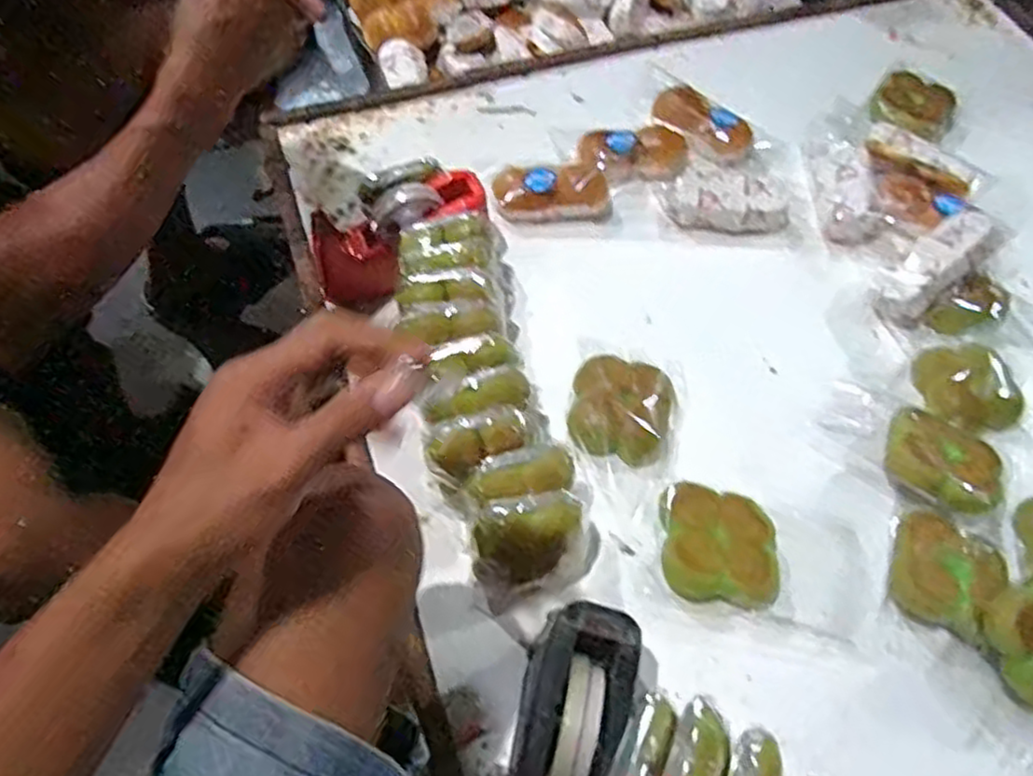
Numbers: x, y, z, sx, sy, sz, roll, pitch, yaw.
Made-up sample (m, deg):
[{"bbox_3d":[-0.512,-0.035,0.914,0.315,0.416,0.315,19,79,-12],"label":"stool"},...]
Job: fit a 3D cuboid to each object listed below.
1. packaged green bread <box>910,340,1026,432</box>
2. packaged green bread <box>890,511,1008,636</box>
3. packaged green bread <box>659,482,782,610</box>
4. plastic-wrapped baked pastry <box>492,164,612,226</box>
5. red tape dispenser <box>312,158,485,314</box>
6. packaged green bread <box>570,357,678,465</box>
[{"bbox_3d":[0.486,-0.005,0.761,0.089,0.042,0.111,-34,67,-23],"label":"packaged green bread"},{"bbox_3d":[0.387,0.169,0.652,0.086,0.039,0.096,30,61,13],"label":"packaged green bread"},{"bbox_3d":[0.191,0.143,0.657,0.113,0.045,0.103,9,58,1],"label":"packaged green bread"},{"bbox_3d":[0.045,-0.244,0.896,0.146,0.047,0.085,-3,59,-7],"label":"plastic-wrapped baked pastry"},{"bbox_3d":[-0.132,-0.172,0.806,0.195,0.093,0.111,-32,65,-20],"label":"red tape dispenser"},{"bbox_3d":[0.109,0.022,0.735,0.100,0.034,0.107,2,58,-3],"label":"packaged green bread"}]

